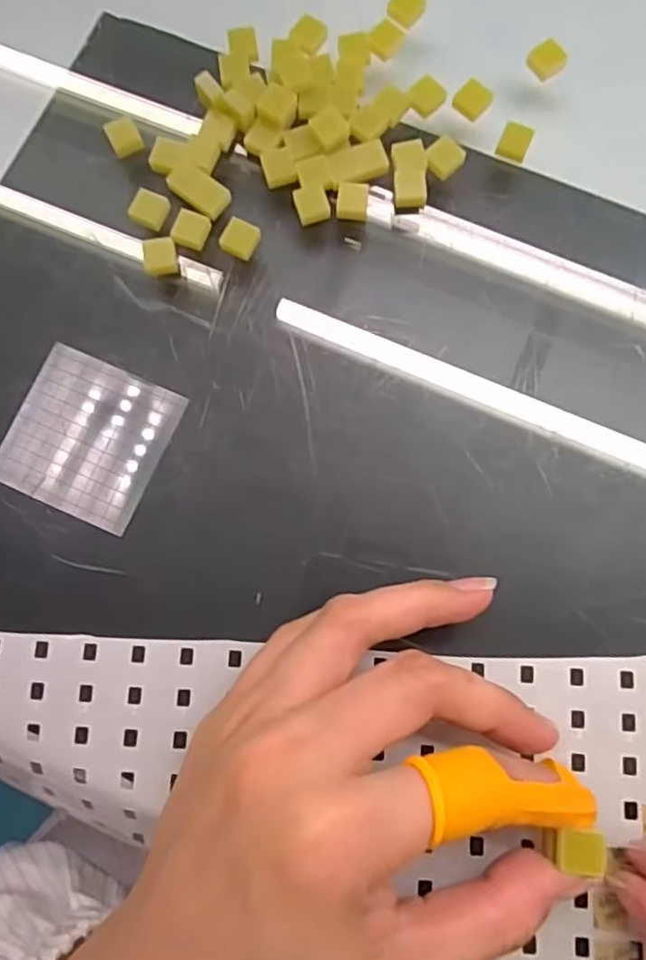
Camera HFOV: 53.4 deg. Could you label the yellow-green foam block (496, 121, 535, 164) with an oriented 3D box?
[{"bbox_3d":[0.065,-0.115,0.218,0.010,0.005,0.011,22,81,5],"label":"yellow-green foam block"}]

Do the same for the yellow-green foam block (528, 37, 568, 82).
[{"bbox_3d":[0.079,-0.147,0.225,0.011,0.005,0.011,-41,82,-6],"label":"yellow-green foam block"}]

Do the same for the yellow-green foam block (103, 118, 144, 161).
[{"bbox_3d":[-0.069,-0.119,0.223,0.010,0.009,0.010,-26,80,-4],"label":"yellow-green foam block"}]

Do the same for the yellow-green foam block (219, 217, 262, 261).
[{"bbox_3d":[-0.027,-0.080,0.214,0.011,0.005,0.012,25,81,5],"label":"yellow-green foam block"}]

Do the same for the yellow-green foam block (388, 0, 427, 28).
[{"bbox_3d":[0.030,-0.168,0.229,0.010,0.005,0.013,41,83,8],"label":"yellow-green foam block"}]

